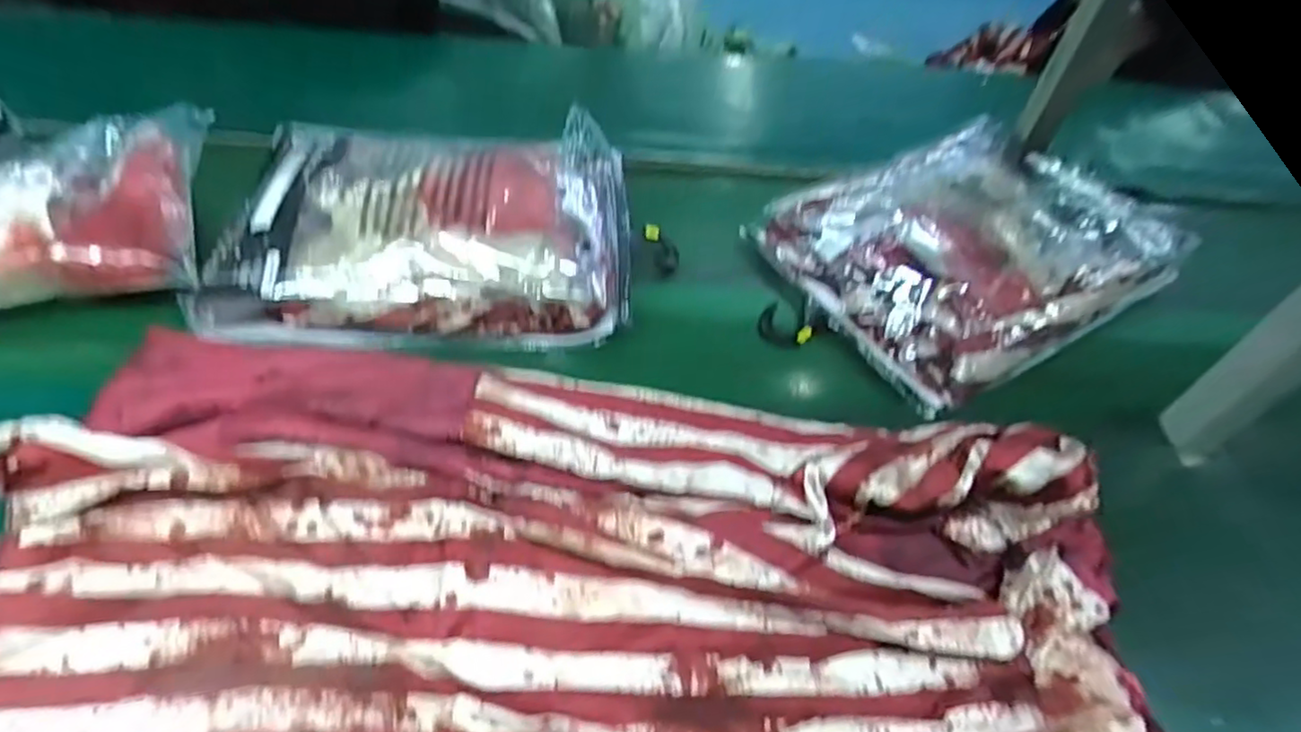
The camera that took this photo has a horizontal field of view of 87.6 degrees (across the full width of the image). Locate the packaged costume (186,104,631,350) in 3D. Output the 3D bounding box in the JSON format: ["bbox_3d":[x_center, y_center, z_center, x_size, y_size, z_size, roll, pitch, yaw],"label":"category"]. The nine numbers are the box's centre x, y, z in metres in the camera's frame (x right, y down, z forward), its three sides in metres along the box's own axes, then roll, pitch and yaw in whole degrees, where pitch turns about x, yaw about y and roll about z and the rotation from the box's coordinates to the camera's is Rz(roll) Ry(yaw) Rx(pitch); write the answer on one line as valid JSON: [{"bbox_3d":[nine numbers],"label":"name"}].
[{"bbox_3d":[-0.224,-0.159,0.716,0.397,0.088,0.298,-2,48,-9],"label":"packaged costume"}]

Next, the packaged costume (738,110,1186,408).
[{"bbox_3d":[0.360,-0.145,0.772,0.396,0.098,0.310,-21,54,-24],"label":"packaged costume"}]

